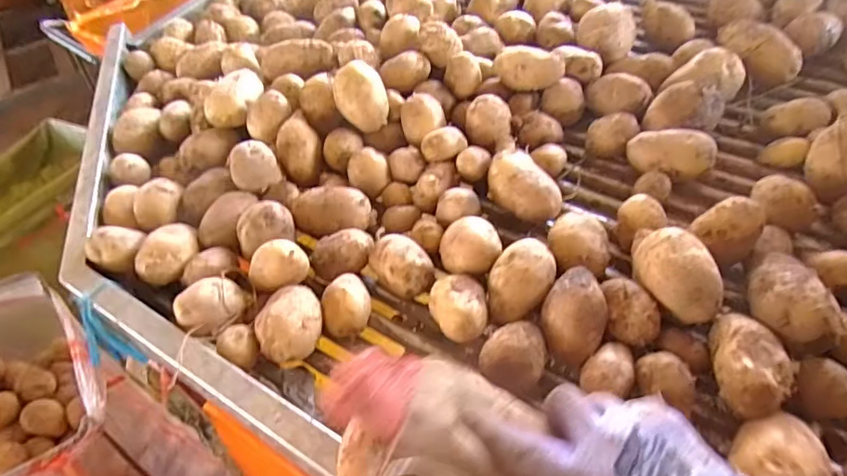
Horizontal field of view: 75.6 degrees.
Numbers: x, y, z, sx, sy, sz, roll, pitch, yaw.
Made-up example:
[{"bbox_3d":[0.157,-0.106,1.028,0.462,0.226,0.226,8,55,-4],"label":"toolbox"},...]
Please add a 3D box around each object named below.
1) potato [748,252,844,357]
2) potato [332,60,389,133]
[{"bbox_3d":[0.286,0.045,0.426,0.046,0.043,0.087,4,52,6],"label":"potato"},{"bbox_3d":[-0.072,-0.161,0.628,0.048,0.048,0.077,-11,71,-45],"label":"potato"}]

